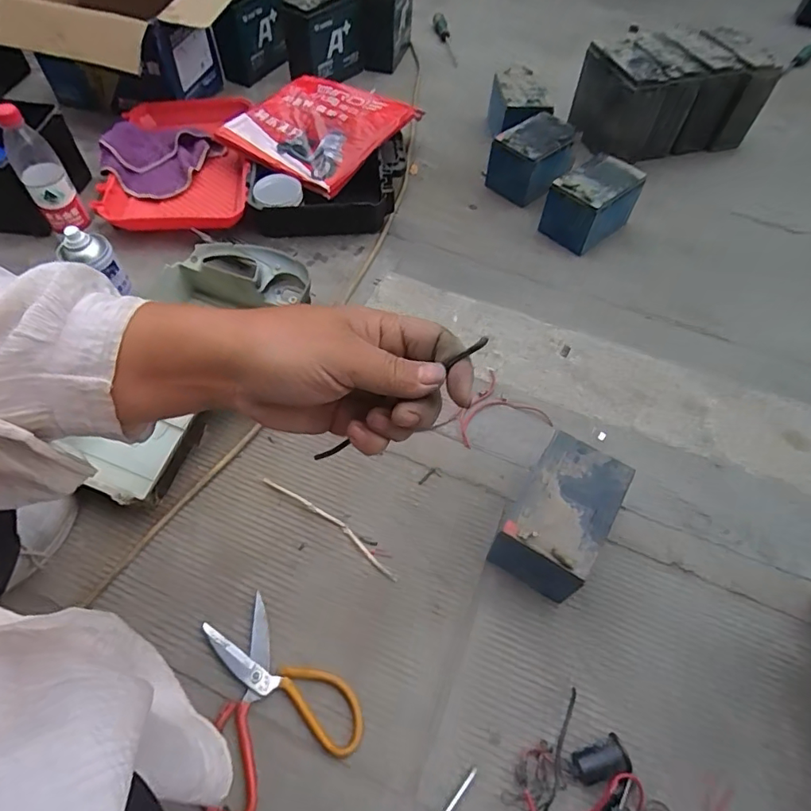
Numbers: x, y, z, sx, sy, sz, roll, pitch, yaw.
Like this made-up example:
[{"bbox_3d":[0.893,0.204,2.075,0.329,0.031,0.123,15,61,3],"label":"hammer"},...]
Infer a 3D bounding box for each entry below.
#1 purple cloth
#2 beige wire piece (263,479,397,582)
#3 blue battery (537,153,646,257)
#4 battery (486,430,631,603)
[{"bbox_3d":[-0.472,-0.469,0.962,0.206,0.041,0.186,17,58,10],"label":"purple cloth"},{"bbox_3d":[-0.092,0.145,0.633,0.207,0.005,0.019,32,60,19],"label":"beige wire piece"},{"bbox_3d":[0.342,-0.373,0.939,0.179,0.099,0.110,-36,64,-24],"label":"blue battery"},{"bbox_3d":[0.172,0.129,0.595,0.105,0.104,0.158,28,59,16],"label":"battery"}]

